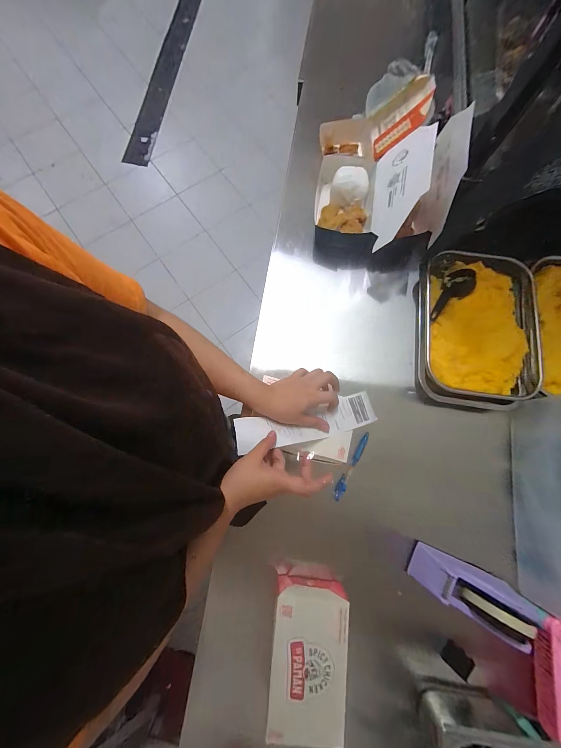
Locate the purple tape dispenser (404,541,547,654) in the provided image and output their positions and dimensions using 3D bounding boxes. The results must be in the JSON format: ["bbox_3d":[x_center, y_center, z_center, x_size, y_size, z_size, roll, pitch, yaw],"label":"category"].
[{"bbox_3d":[0.292,0.336,0.417,0.145,0.105,0.065,25,78,4],"label":"purple tape dispenser"}]

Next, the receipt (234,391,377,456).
[{"bbox_3d":[0.046,0.079,0.446,0.242,0.018,0.058,-8,77,-18],"label":"receipt"}]

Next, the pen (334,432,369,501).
[{"bbox_3d":[0.132,0.170,0.500,0.014,0.008,0.132,31,79,5],"label":"pen"}]

